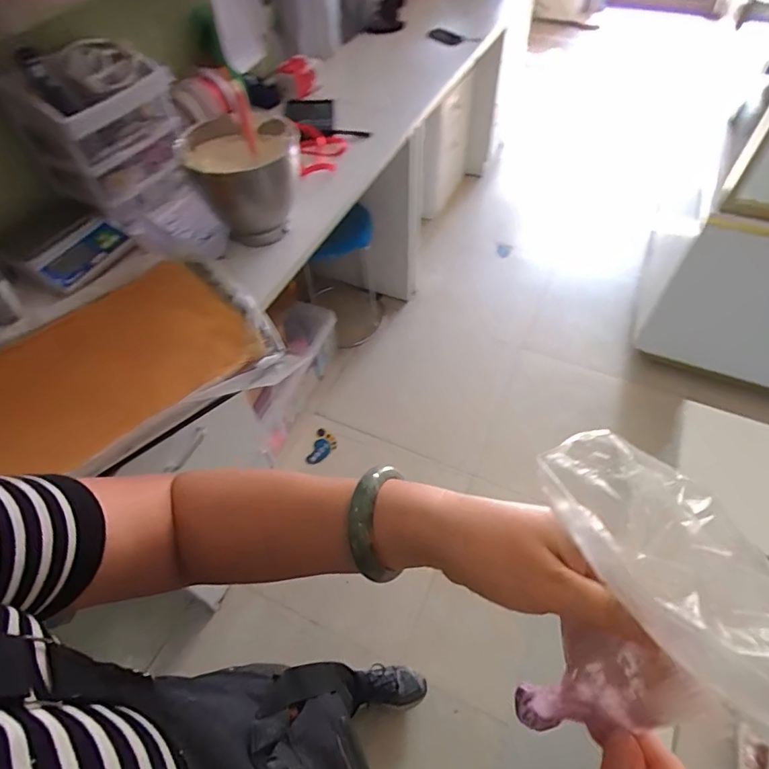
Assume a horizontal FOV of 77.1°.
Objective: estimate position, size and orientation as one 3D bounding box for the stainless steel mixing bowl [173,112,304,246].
[{"bbox_3d":[-0.304,-0.435,1.061,0.243,0.200,0.221,-9,53,-4],"label":"stainless steel mixing bowl"}]

